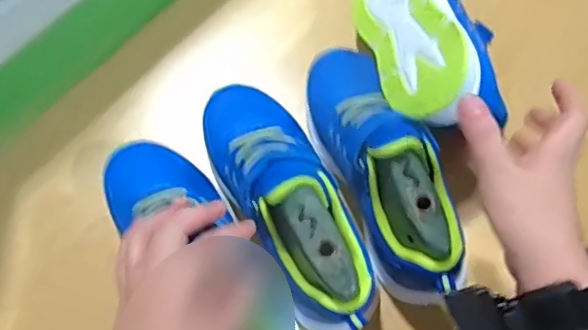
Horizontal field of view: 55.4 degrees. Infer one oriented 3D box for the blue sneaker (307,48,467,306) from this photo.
[{"bbox_3d":[0.070,-0.004,0.466,0.069,0.101,0.235,-22,69,-8],"label":"blue sneaker"}]

